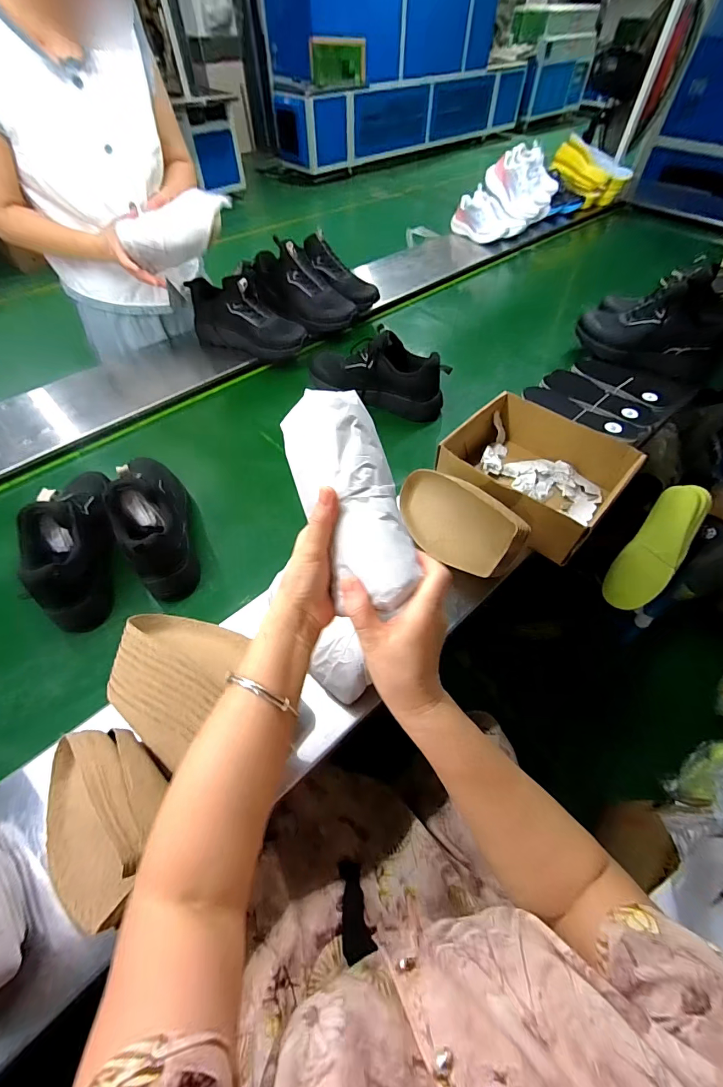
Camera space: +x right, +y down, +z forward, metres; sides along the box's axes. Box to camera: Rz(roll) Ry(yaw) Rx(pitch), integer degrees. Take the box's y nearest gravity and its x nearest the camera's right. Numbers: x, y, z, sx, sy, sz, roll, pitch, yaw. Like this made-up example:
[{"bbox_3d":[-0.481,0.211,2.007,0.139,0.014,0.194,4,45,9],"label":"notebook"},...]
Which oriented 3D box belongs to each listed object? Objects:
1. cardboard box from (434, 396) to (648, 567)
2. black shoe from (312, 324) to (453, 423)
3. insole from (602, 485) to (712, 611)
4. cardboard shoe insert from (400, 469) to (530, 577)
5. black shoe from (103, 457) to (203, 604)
[{"bbox_3d":[0.303,-0.131,0.698,0.270,0.095,0.261,38,63,23],"label":"cardboard box"},{"bbox_3d":[0.029,-0.374,0.868,0.318,0.135,0.109,14,56,9],"label":"black shoe"},{"bbox_3d":[0.642,0.007,0.869,0.102,0.052,0.316,33,89,21],"label":"insole"},{"bbox_3d":[0.140,-0.037,0.606,0.211,0.057,0.117,41,87,20],"label":"cardboard shoe insert"},{"bbox_3d":[-0.348,-0.061,0.657,0.105,0.148,0.285,-24,58,-16],"label":"black shoe"}]

